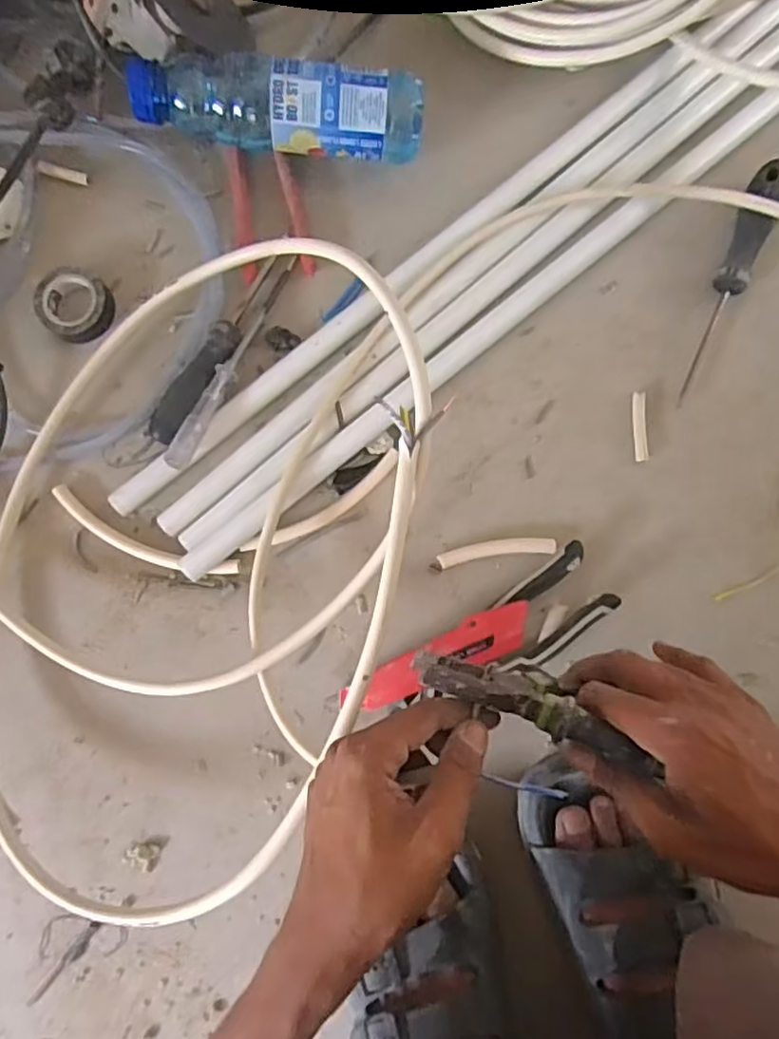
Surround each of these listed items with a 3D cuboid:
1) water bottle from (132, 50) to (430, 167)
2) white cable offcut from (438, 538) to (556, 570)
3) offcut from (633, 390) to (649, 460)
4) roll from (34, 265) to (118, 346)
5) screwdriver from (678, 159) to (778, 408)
[{"bbox_3d":[-0.081,-0.311,0.503,0.213,0.064,0.056,7,85,4],"label":"water bottle"},{"bbox_3d":[0.081,0.023,0.492,0.086,0.006,0.016,-10,84,2],"label":"white cable offcut"},{"bbox_3d":[0.191,-0.071,0.497,0.011,0.004,0.052,0,85,3],"label":"offcut"},{"bbox_3d":[-0.255,-0.175,0.524,0.056,0.016,0.056,0,84,3],"label":"roll"},{"bbox_3d":[0.258,-0.181,0.494,0.027,0.021,0.192,22,86,5],"label":"screwdriver"}]

